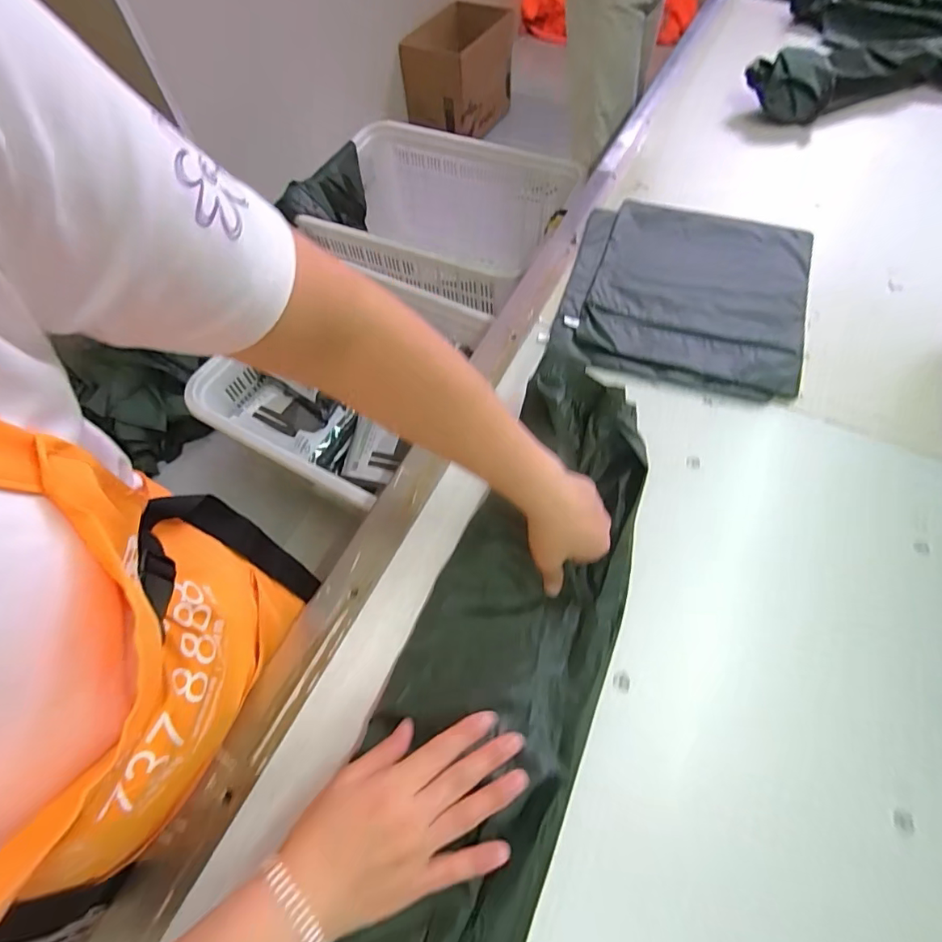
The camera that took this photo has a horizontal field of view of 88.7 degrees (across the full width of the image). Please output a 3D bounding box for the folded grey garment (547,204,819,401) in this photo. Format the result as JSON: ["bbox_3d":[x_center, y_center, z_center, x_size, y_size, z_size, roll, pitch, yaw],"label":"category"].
[{"bbox_3d":[0.287,-0.245,0.651,0.297,0.031,0.329,16,63,10],"label":"folded grey garment"}]

